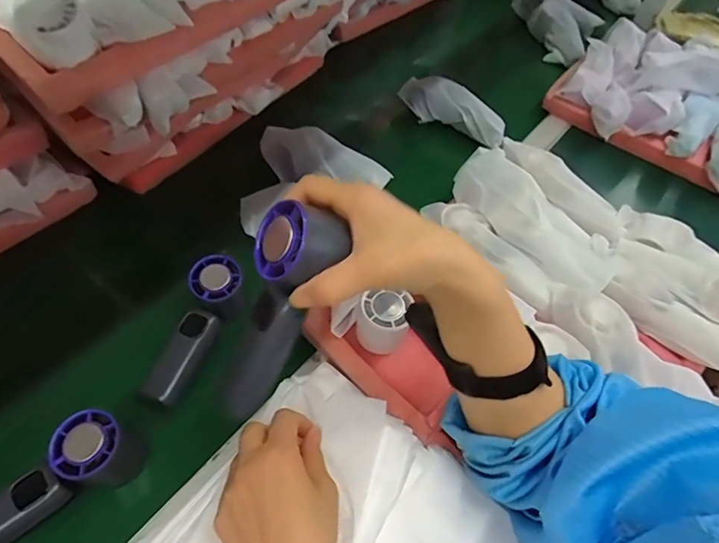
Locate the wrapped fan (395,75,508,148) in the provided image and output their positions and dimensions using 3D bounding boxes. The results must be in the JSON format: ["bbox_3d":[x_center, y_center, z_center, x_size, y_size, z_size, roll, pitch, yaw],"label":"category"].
[{"bbox_3d":[0.143,-0.254,0.726,0.188,0.055,0.045,38,58,20],"label":"wrapped fan"}]

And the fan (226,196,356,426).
[{"bbox_3d":[-0.061,0.028,0.322,0.052,0.163,0.043,31,26,16],"label":"fan"}]

